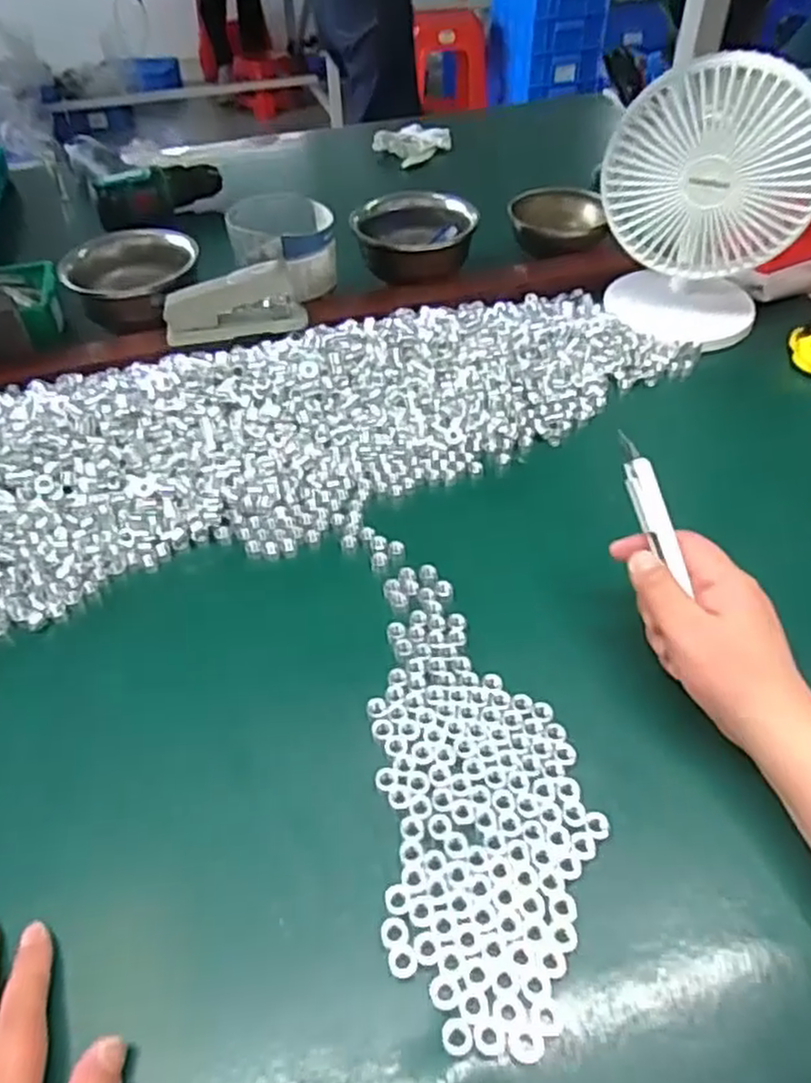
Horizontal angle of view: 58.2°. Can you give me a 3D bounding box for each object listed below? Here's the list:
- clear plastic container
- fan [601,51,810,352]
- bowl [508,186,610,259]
[{"bbox_3d":[-0.116,-0.282,0.705,0.097,0.064,0.112,-13,48,-10],"label":"clear plastic container"},{"bbox_3d":[0.248,-0.282,0.609,0.162,0.207,0.106,14,49,14],"label":"fan"},{"bbox_3d":[0.164,-0.348,0.793,0.099,0.038,0.099,0,47,3],"label":"bowl"}]

